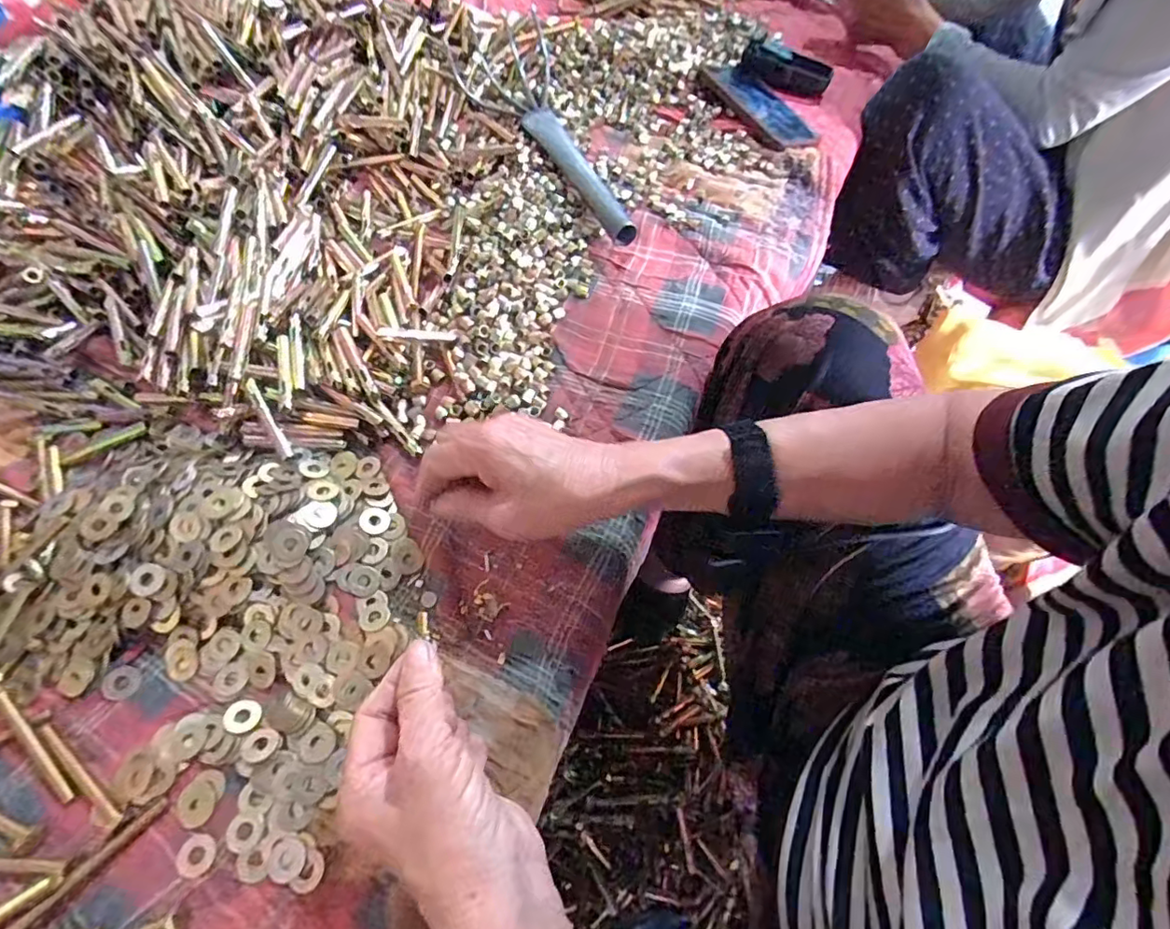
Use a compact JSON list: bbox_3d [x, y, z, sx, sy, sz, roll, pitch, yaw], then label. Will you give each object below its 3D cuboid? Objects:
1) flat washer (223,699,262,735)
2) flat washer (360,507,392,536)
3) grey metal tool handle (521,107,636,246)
[{"bbox_3d":[-0.204,0.150,0.322,0.019,0.004,0.019,16,39,-14],"label":"flat washer"},{"bbox_3d":[-0.146,0.039,0.375,0.019,0.004,0.018,1,62,-2],"label":"flat washer"},{"bbox_3d":[-0.008,-0.297,0.545,0.031,0.025,0.219,-24,66,-14],"label":"grey metal tool handle"}]

